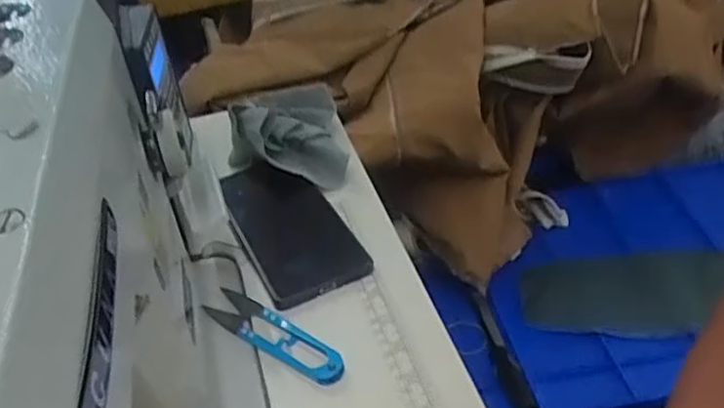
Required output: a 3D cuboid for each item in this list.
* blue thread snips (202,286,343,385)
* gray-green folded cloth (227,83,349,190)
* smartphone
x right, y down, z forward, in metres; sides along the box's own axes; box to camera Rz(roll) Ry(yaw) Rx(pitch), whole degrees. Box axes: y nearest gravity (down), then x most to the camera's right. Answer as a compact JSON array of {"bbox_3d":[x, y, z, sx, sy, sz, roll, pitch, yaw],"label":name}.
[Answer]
[{"bbox_3d":[-0.059,0.083,0.451,0.116,0.008,0.028,22,47,33],"label":"blue thread snips"},{"bbox_3d":[-0.067,-0.063,0.603,0.097,0.047,0.118,-9,38,-1],"label":"gray-green folded cloth"},{"bbox_3d":[-0.055,0.015,0.525,0.078,0.014,0.144,-17,48,-18],"label":"smartphone"}]

